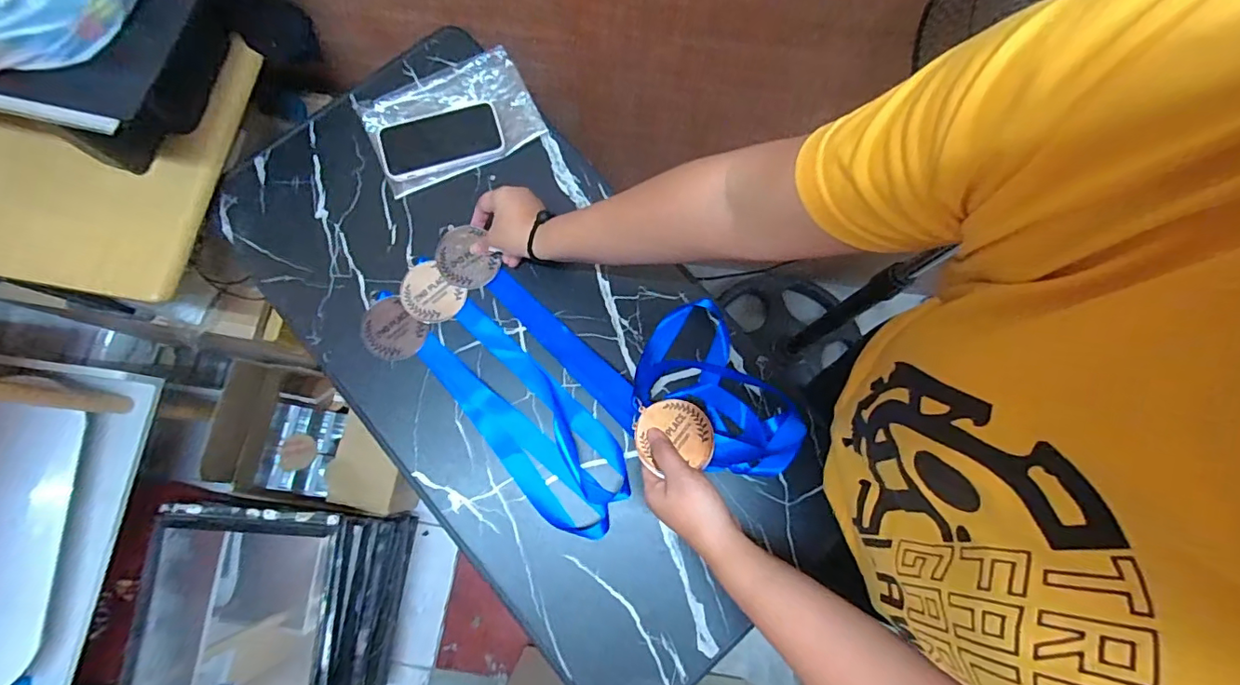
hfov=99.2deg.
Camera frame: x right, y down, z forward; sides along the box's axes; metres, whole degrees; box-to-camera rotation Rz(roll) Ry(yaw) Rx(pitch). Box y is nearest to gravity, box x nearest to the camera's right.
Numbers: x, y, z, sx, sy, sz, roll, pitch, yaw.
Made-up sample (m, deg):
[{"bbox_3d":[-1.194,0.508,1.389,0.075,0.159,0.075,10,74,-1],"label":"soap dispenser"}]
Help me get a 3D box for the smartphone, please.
[{"bbox_3d":[-0.220,-0.246,0.645,0.144,0.008,0.072,-17,79,-5],"label":"smartphone"}]

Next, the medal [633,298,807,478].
[{"bbox_3d":[0.111,0.041,0.568,0.179,0.104,0.185,7,78,0],"label":"medal"}]

